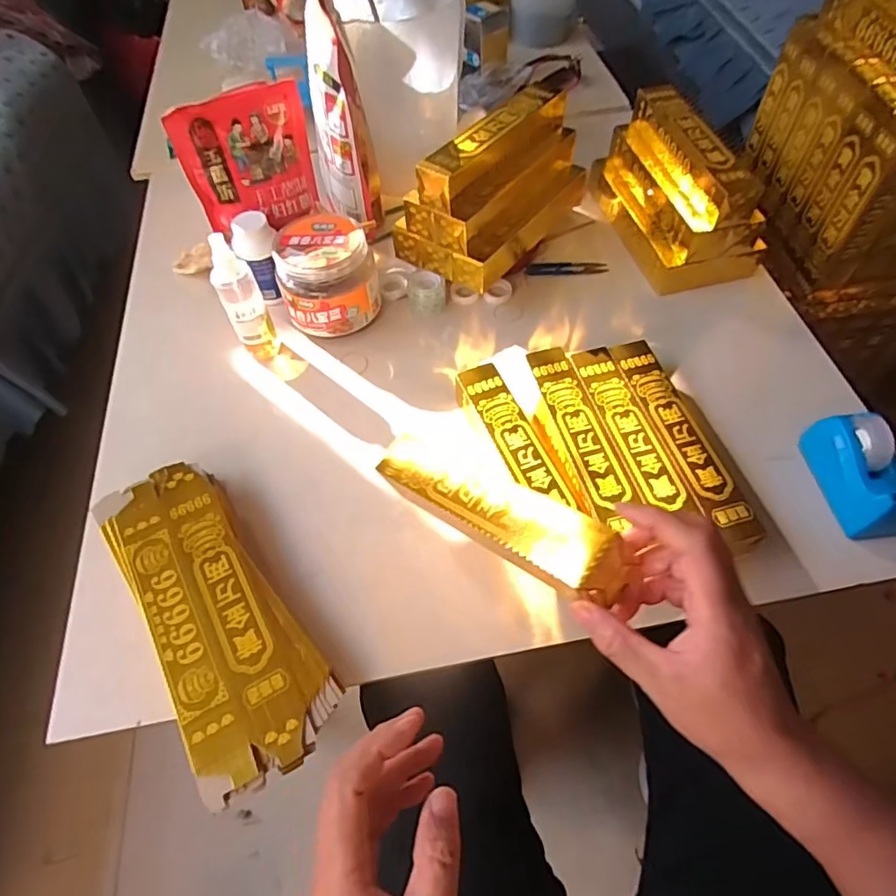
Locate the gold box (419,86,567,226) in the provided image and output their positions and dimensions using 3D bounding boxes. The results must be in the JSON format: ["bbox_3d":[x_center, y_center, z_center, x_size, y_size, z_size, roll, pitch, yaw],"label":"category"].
[{"bbox_3d":[0.055,-0.338,0.646,0.052,0.055,0.228,32,64,21],"label":"gold box"}]

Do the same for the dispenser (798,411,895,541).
[{"bbox_3d":[0.381,0.022,0.524,0.053,0.067,0.119,-5,57,0],"label":"dispenser"}]

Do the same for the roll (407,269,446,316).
[{"bbox_3d":[-0.026,-0.187,0.690,0.045,0.040,0.046,-11,57,-4],"label":"roll"}]

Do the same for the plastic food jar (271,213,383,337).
[{"bbox_3d":[-0.134,-0.191,0.658,0.106,0.106,0.100,-2,57,2],"label":"plastic food jar"}]

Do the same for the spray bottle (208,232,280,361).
[{"bbox_3d":[-0.216,-0.153,0.606,0.039,0.144,0.031,-26,59,-13],"label":"spray bottle"}]

